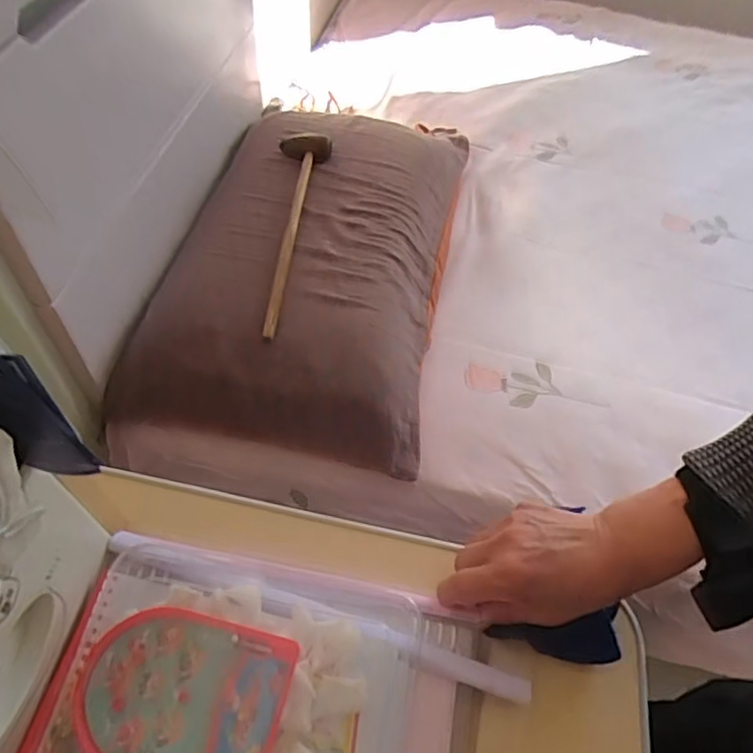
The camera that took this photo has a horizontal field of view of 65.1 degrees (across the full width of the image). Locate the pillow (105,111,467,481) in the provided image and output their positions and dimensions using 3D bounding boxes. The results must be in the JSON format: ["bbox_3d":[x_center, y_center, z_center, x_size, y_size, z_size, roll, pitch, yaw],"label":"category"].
[{"bbox_3d":[-0.087,-0.175,0.868,0.379,0.122,0.608,10,55,2],"label":"pillow"}]

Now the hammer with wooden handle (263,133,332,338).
[{"bbox_3d":[-0.113,-0.216,0.821,0.073,0.025,0.390,3,55,-3],"label":"hammer with wooden handle"}]

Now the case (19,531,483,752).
[{"bbox_3d":[-0.072,0.210,0.358,0.259,0.062,0.205,11,55,2],"label":"case"}]

